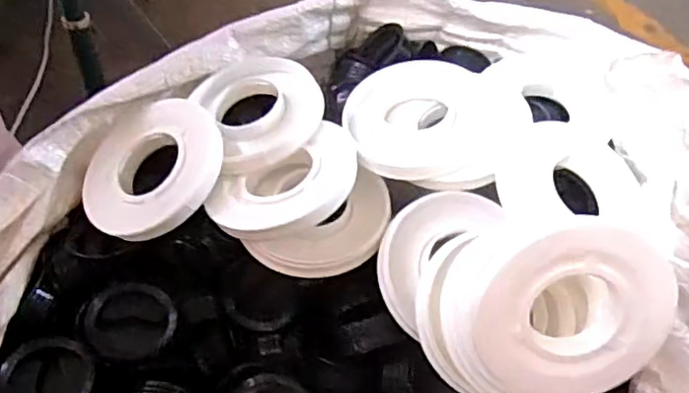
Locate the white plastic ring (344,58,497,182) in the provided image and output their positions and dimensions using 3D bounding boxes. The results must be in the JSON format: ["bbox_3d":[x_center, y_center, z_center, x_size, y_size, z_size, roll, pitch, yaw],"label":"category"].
[{"bbox_3d":[0.071,-0.075,0.547,0.132,0.018,0.155,11,46,6],"label":"white plastic ring"}]

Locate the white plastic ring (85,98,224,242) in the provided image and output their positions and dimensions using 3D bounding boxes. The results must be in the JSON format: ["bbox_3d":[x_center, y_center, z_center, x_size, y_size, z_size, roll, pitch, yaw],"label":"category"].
[{"bbox_3d":[-0.160,-0.028,0.510,0.116,0.017,0.129,-1,64,14],"label":"white plastic ring"}]

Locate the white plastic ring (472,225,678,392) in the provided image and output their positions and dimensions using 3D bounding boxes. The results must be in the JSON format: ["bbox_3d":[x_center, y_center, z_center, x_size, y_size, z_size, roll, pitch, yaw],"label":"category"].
[{"bbox_3d":[0.150,0.077,0.403,0.125,0.127,0.028,10,18,-5],"label":"white plastic ring"}]

